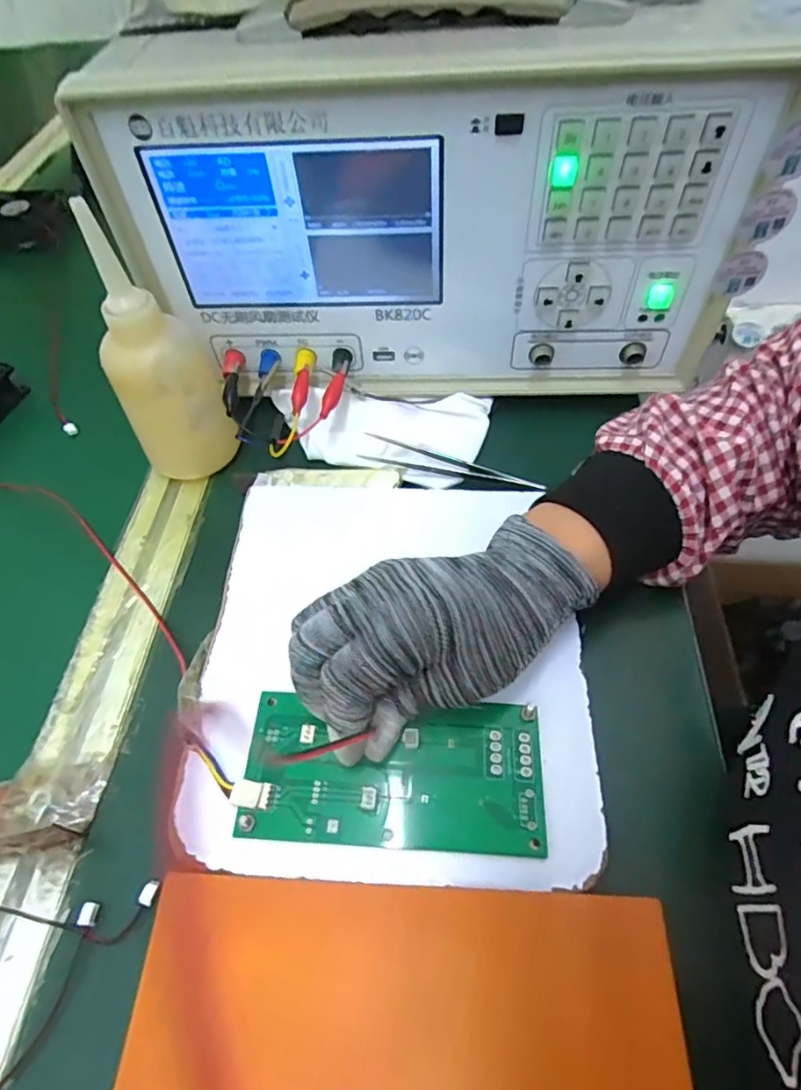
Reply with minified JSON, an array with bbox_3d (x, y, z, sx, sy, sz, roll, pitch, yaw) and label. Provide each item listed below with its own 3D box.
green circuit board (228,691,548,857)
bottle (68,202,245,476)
[{"bbox_3d":[-0.003,0.103,0.259,0.134,0.007,0.064,0,58,1],"label":"green circuit board"},{"bbox_3d":[-0.148,-0.111,0.343,0.063,0.147,0.070,-23,59,-9],"label":"bottle"}]

